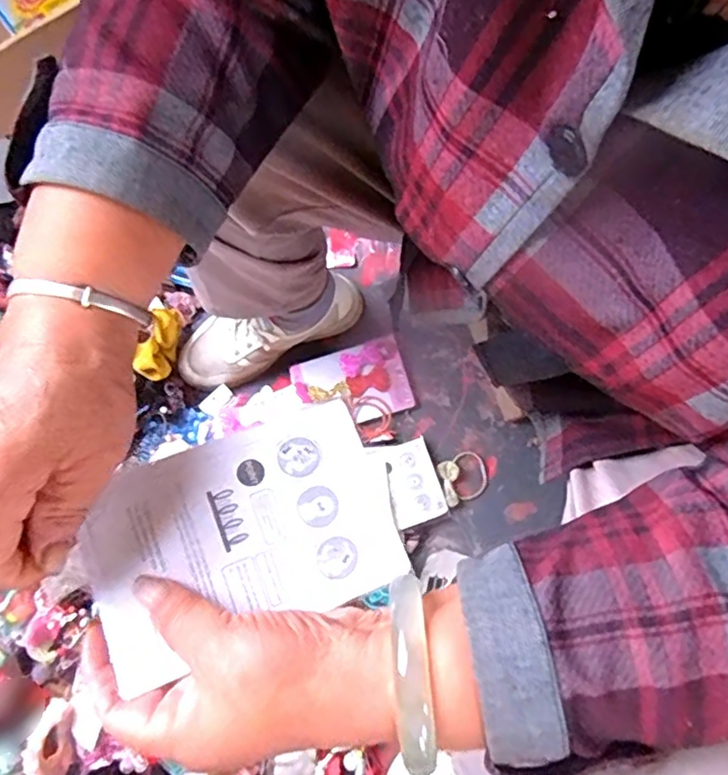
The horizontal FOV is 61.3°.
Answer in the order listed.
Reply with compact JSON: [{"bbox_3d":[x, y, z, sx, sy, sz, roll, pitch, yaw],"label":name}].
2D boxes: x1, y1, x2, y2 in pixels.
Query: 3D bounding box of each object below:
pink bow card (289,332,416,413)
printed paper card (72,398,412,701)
[{"bbox_3d":[-0.014,-0.005,0.770,0.137,0.009,0.093,-19,79,-6],"label":"pink bow card"},{"bbox_3d":[-0.057,0.069,0.294,0.140,0.008,0.091,-19,78,-17],"label":"printed paper card"}]

